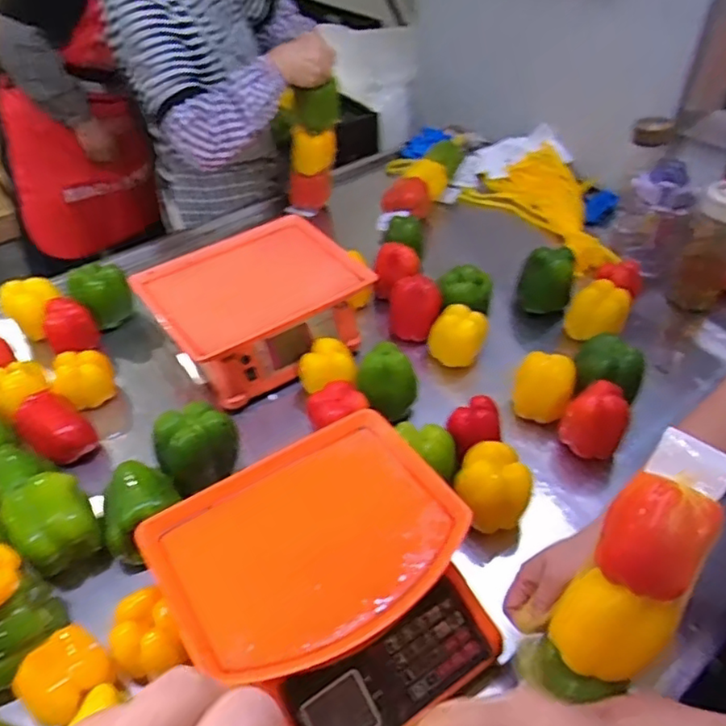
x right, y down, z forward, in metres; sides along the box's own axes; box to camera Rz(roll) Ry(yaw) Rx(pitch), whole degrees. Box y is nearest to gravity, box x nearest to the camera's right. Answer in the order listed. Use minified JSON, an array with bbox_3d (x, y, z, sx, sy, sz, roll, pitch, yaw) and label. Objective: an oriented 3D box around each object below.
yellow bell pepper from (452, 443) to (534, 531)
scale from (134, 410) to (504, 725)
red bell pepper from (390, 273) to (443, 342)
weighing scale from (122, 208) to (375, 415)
[{"bbox_3d":[0.153,0.142,0.722,0.079,0.066,0.085,-31,51,-28],"label":"yellow bell pepper"},{"bbox_3d":[-0.033,0.214,0.617,0.284,0.099,0.278,-25,48,-23],"label":"scale"},{"bbox_3d":[0.082,-0.090,0.983,0.080,0.087,0.064,3,43,5],"label":"red bell pepper"},{"bbox_3d":[-0.171,-0.087,0.992,0.307,0.126,0.267,-26,48,-24],"label":"weighing scale"}]

